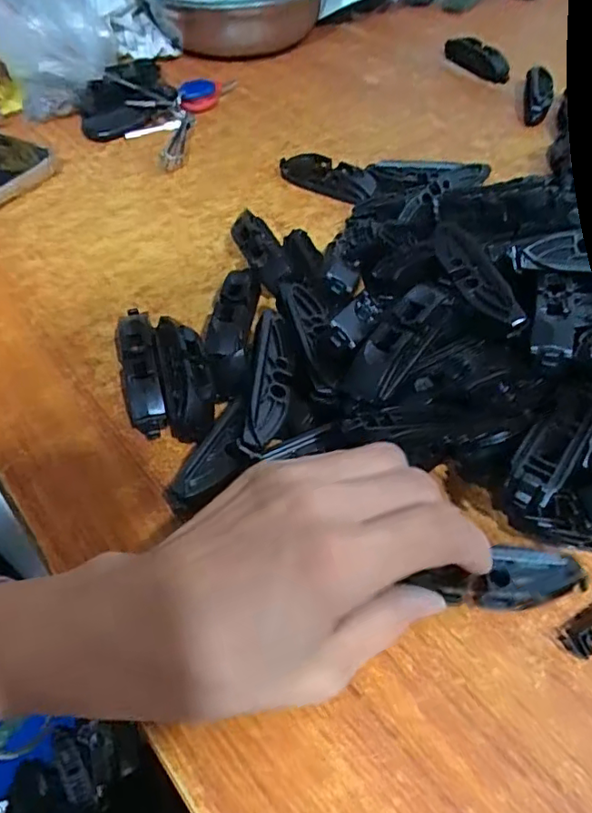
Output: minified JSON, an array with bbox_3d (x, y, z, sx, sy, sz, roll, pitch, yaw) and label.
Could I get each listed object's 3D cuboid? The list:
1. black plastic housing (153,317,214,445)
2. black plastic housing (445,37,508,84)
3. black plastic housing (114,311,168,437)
[{"bbox_3d":[-0.054,-0.013,0.287,0.023,0.021,0.072,-12,51,-7],"label":"black plastic housing"},{"bbox_3d":[0.163,-0.312,0.524,0.021,0.020,0.080,-22,53,-14],"label":"black plastic housing"},{"bbox_3d":[-0.078,-0.018,0.294,0.019,0.018,0.074,-14,51,-9],"label":"black plastic housing"}]

